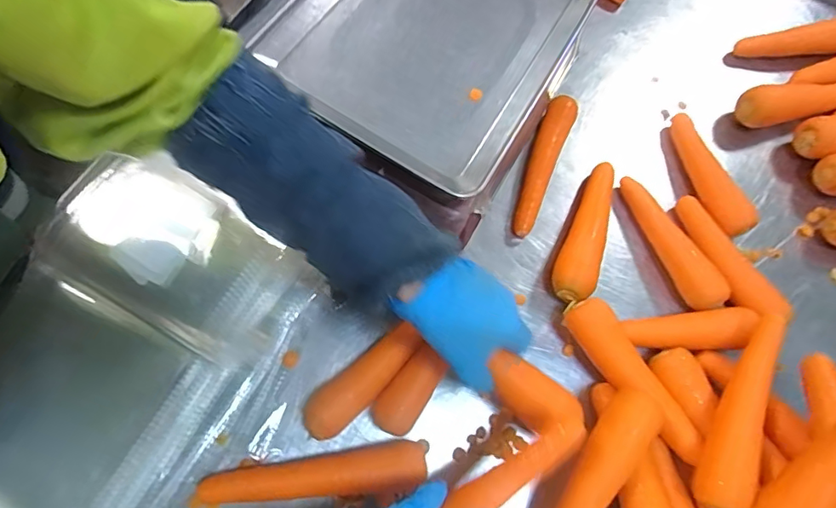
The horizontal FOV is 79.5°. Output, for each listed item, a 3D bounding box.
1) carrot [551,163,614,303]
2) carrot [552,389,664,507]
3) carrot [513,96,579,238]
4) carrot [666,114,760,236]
[{"bbox_3d":[0.183,-0.029,0.535,0.040,0.045,0.184,25,69,4],"label":"carrot"},{"bbox_3d":[0.139,0.190,0.410,0.044,0.041,0.176,38,70,8],"label":"carrot"},{"bbox_3d":[0.137,-0.101,0.565,0.034,0.036,0.176,25,69,3],"label":"carrot"},{"bbox_3d":[0.341,-0.099,0.596,0.034,0.036,0.166,-6,70,-8],"label":"carrot"}]

